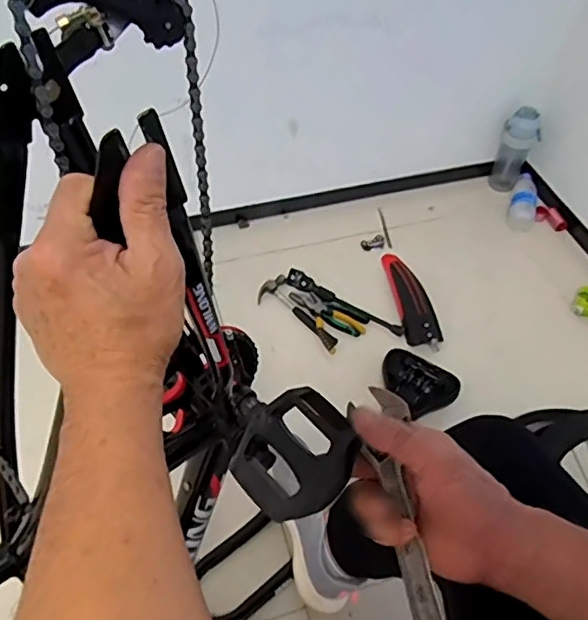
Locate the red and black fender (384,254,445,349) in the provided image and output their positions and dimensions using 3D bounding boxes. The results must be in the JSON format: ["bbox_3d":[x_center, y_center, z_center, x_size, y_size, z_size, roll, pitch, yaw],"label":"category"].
[{"bbox_3d":[0.274,-0.042,1.389,0.082,0.047,0.298,-6,52,-7],"label":"red and black fender"}]

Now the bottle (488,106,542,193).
[{"bbox_3d":[0.610,-0.441,1.613,0.098,0.227,0.109,18,53,12],"label":"bottle"}]

